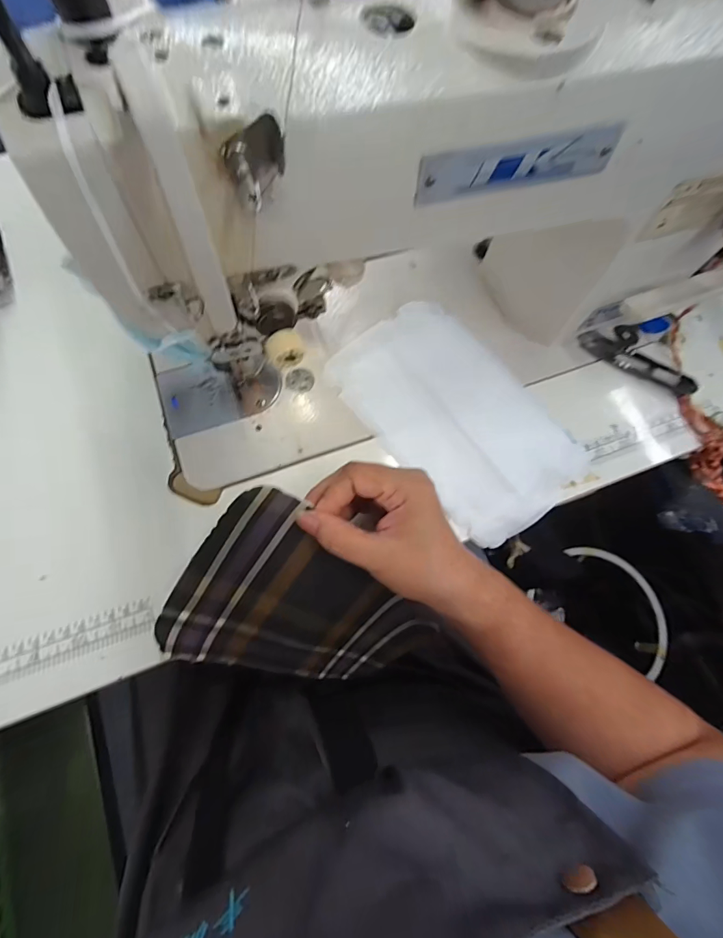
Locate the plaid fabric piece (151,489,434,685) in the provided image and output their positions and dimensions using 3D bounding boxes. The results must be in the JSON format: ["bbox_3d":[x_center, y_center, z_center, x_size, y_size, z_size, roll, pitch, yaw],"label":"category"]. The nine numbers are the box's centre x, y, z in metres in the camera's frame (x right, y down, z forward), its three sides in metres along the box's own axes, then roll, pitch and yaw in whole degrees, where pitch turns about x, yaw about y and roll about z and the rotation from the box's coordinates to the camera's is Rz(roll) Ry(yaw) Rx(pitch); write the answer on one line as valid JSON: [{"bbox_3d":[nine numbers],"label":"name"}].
[{"bbox_3d":[-0.035,0.115,0.303,0.119,0.213,0.022,-45,32,1],"label":"plaid fabric piece"}]

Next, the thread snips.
[{"bbox_3d":[0.261,-0.106,0.377,0.103,0.009,0.052,43,73,10],"label":"thread snips"}]

